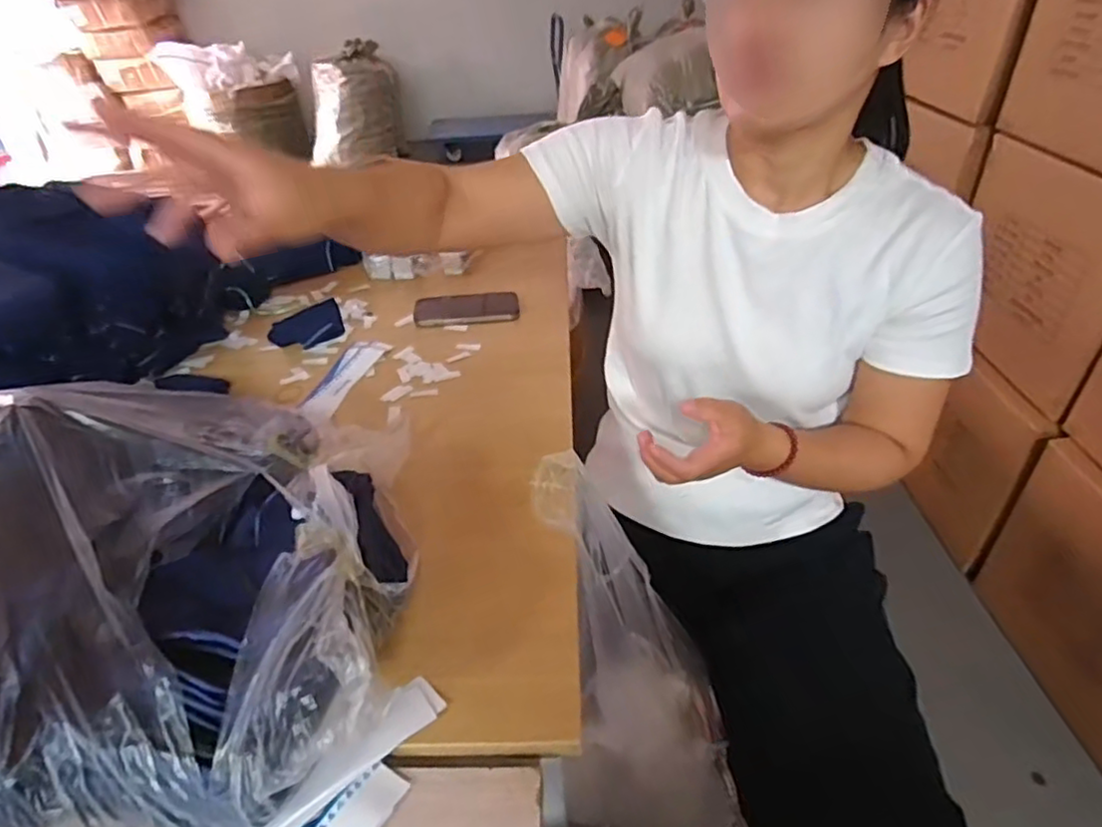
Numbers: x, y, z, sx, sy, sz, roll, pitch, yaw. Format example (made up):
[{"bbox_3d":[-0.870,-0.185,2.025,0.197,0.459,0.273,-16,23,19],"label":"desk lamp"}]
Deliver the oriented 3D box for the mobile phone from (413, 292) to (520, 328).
[{"bbox_3d":[-0.122,-0.151,0.923,0.149,0.013,0.078,-2,36,0],"label":"mobile phone"}]

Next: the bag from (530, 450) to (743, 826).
[{"bbox_3d":[0.069,0.235,0.648,0.176,0.389,0.109,-20,11,-23],"label":"bag"}]

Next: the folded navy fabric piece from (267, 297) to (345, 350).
[{"bbox_3d":[-0.333,-0.118,0.871,0.098,0.038,0.048,-17,39,-19],"label":"folded navy fabric piece"}]

